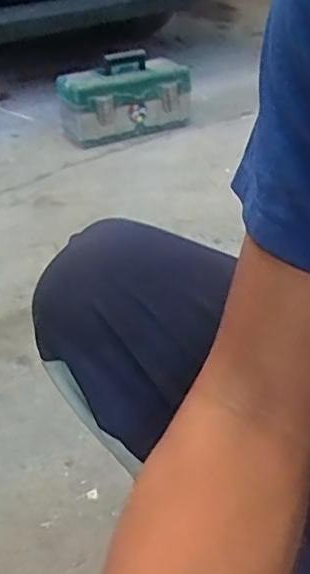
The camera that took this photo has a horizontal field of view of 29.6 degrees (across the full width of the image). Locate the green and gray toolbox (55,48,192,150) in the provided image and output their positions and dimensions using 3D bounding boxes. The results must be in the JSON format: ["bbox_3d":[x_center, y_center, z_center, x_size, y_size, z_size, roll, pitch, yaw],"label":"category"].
[{"bbox_3d":[-0.083,-0.534,1.642,0.344,0.195,0.166,-19,38,-20],"label":"green and gray toolbox"}]

